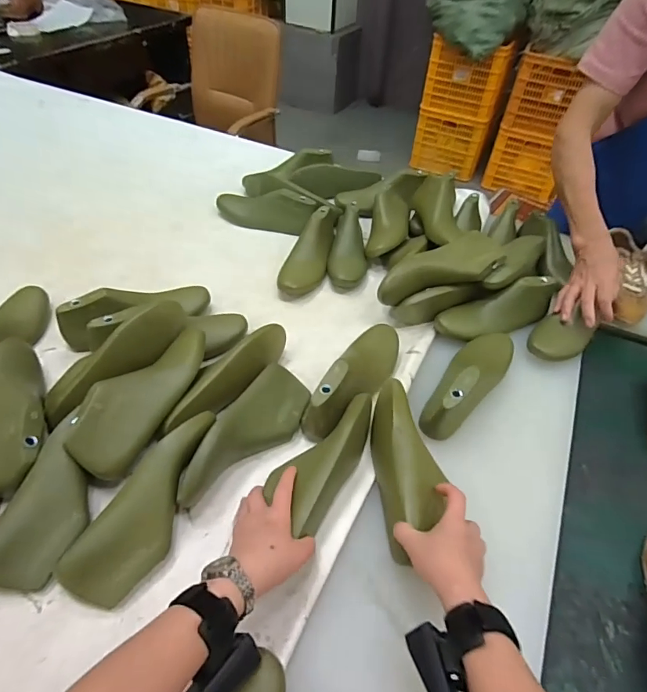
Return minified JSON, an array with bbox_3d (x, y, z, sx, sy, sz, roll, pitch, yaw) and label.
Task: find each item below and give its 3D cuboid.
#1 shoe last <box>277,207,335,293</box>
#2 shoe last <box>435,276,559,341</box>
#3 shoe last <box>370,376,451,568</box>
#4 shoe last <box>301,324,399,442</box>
[{"bbox_3d":[-0.023,-0.190,0.857,0.077,0.071,0.213,15,48,9],"label":"shoe last"},{"bbox_3d":[0.310,-0.057,0.760,0.247,0.075,0.076,-14,50,-16],"label":"shoe last"},{"bbox_3d":[0.103,0.146,0.556,0.068,0.068,0.207,-3,59,-6],"label":"shoe last"},{"bbox_3d":[0.054,0.042,0.647,0.066,0.087,0.226,26,51,19],"label":"shoe last"}]

